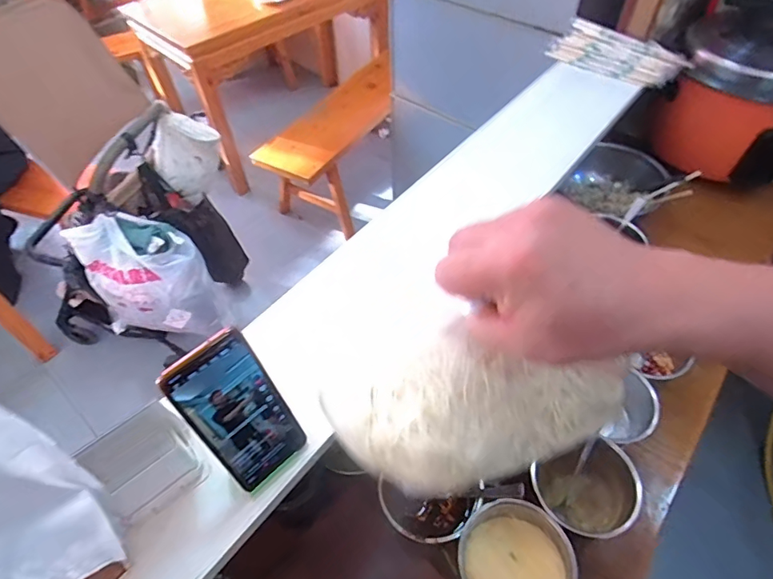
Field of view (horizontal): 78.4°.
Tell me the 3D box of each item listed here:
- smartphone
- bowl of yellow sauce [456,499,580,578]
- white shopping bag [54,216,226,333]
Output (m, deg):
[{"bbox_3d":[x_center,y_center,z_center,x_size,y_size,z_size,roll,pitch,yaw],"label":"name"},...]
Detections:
[{"bbox_3d":[-0.132,0.113,0.432,0.075,0.161,0.009,-39,37,-25],"label":"smartphone"},{"bbox_3d":[0.156,0.340,0.584,0.128,0.075,0.130,-1,51,2],"label":"bowl of yellow sauce"},{"bbox_3d":[-0.659,-0.032,1.301,0.326,0.338,0.173,2,51,4],"label":"white shopping bag"}]

